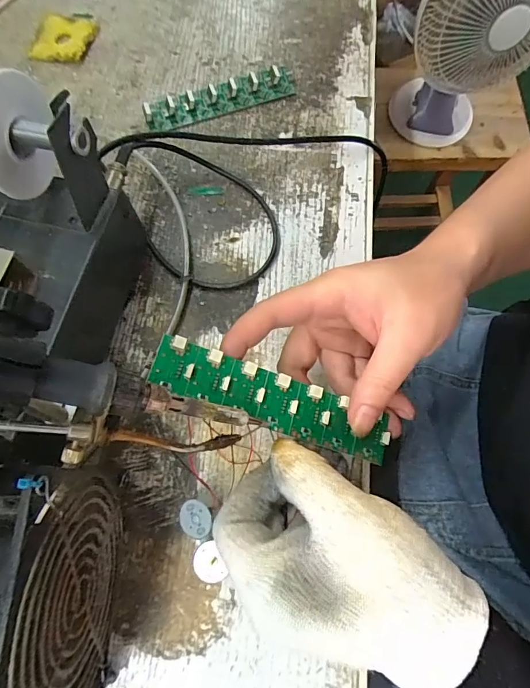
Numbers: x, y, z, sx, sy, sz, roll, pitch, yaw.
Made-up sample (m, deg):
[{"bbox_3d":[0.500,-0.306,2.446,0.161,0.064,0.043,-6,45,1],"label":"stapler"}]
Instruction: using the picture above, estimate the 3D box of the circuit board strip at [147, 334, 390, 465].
[{"bbox_3d":[0.007,0.031,0.225,0.136,0.008,0.029,21,72,-13],"label":"circuit board strip"}]

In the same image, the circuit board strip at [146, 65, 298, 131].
[{"bbox_3d":[-0.040,-0.228,0.380,0.140,0.017,0.029,-16,72,-5],"label":"circuit board strip"}]

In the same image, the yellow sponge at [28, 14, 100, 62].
[{"bbox_3d":[-0.201,-0.306,0.415,0.056,0.007,0.061,12,72,4],"label":"yellow sponge"}]

